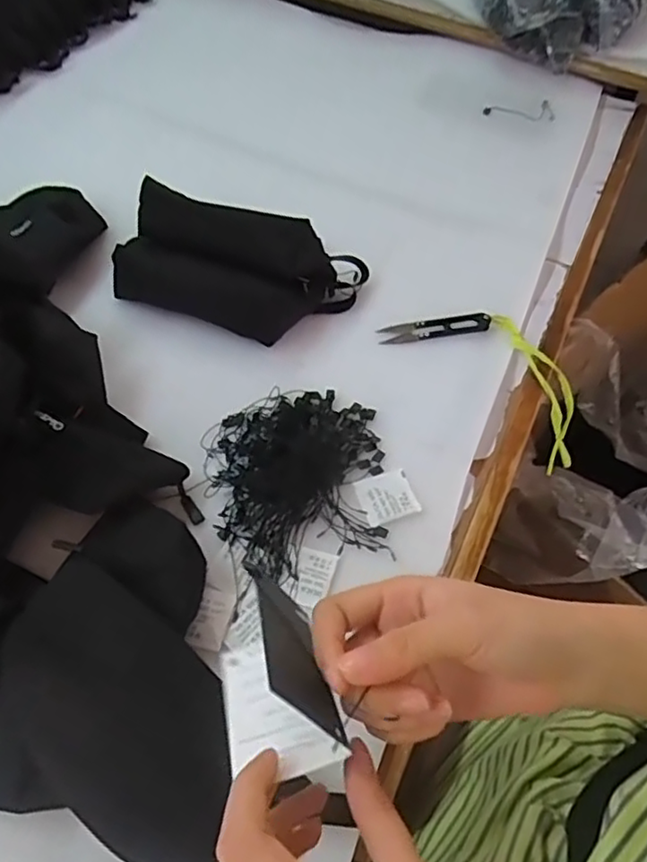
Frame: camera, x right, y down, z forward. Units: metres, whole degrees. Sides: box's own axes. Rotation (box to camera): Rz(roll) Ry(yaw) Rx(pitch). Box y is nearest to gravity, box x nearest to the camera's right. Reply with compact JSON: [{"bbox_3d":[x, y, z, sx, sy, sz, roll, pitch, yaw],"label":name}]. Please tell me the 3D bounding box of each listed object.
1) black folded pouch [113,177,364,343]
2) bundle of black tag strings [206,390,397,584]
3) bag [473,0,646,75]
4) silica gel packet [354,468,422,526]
[{"bbox_3d":[-0.074,-0.154,0.561,0.216,0.071,0.087,11,58,3],"label":"black folded pouch"},{"bbox_3d":[-0.019,0.030,0.474,0.134,0.034,0.164,-2,59,-6],"label":"bundle of black tag strings"},{"bbox_3d":[0.287,-0.519,0.766,0.220,0.138,0.138,15,58,6],"label":"bag"},{"bbox_3d":[0.049,0.049,0.479,0.041,0.006,0.041,-14,61,-13],"label":"silica gel packet"}]

